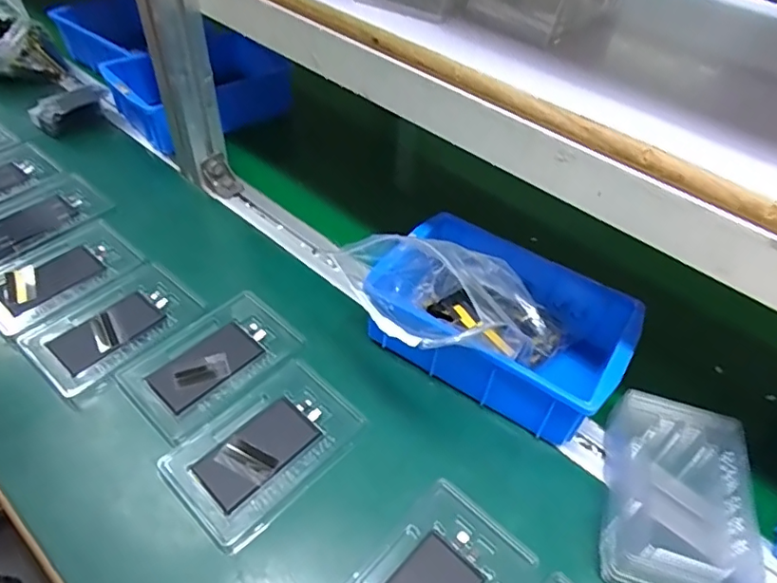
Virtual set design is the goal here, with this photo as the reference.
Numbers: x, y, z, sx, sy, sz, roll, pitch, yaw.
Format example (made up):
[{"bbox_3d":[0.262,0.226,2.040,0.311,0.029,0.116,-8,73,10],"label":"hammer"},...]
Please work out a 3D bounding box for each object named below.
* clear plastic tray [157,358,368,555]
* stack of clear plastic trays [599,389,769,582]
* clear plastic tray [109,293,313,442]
[{"bbox_3d":[-0.089,0.113,0.411,0.088,0.012,0.130,36,54,26],"label":"clear plastic tray"},{"bbox_3d":[0.200,0.139,0.385,0.088,0.030,0.136,16,48,10],"label":"stack of clear plastic trays"},{"bbox_3d":[-0.141,0.055,0.458,0.085,0.016,0.132,37,54,26],"label":"clear plastic tray"}]

